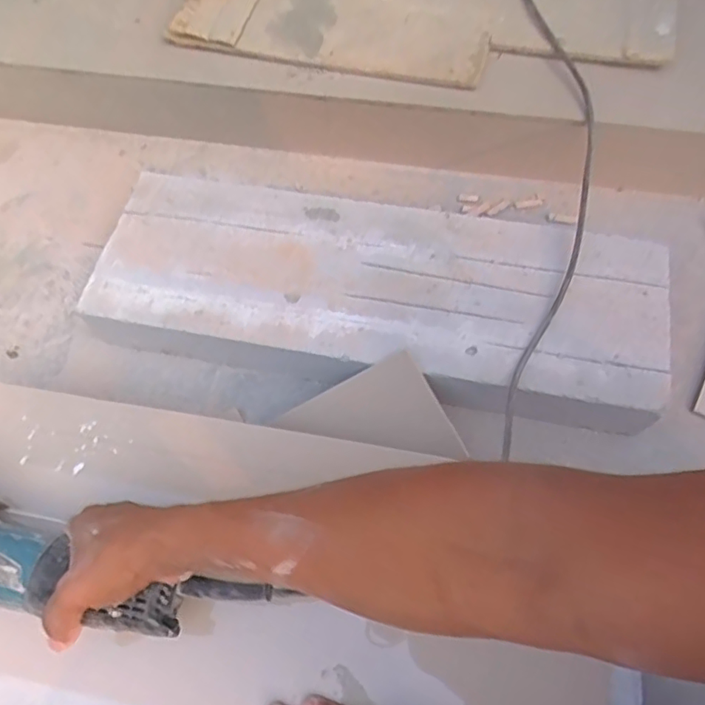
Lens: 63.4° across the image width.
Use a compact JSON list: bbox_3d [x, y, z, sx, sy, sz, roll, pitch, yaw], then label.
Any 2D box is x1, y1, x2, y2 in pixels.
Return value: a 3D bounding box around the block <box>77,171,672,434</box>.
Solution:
[{"bbox_3d":[0.027,-0.064,0.631,0.597,0.082,0.213,7,65,6],"label":"block"}]

